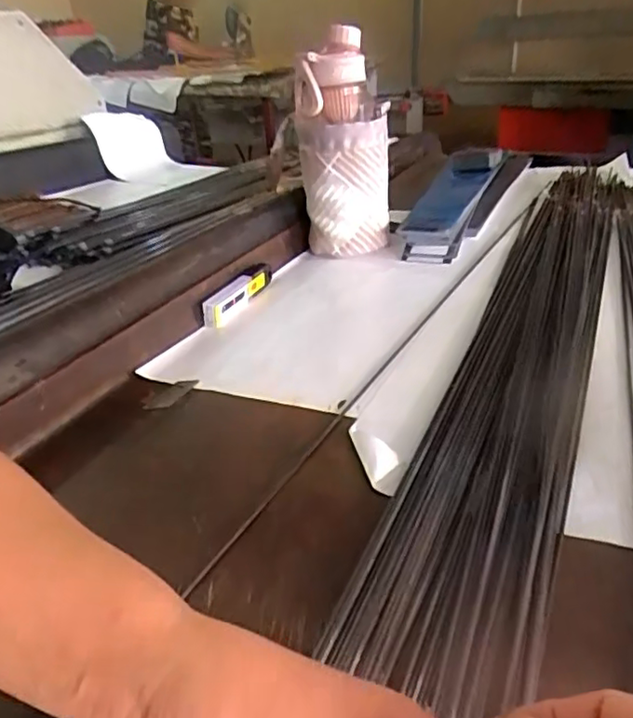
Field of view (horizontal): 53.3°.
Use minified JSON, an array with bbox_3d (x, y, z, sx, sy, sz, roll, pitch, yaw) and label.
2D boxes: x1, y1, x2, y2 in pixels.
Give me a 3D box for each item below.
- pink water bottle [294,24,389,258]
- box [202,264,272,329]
[{"bbox_3d":[0.031,-0.237,0.730,0.104,0.230,0.118,-3,29,-2],"label":"pink water bottle"},{"bbox_3d":[-0.078,-0.068,0.649,0.018,0.028,0.129,9,31,21],"label":"box"}]

